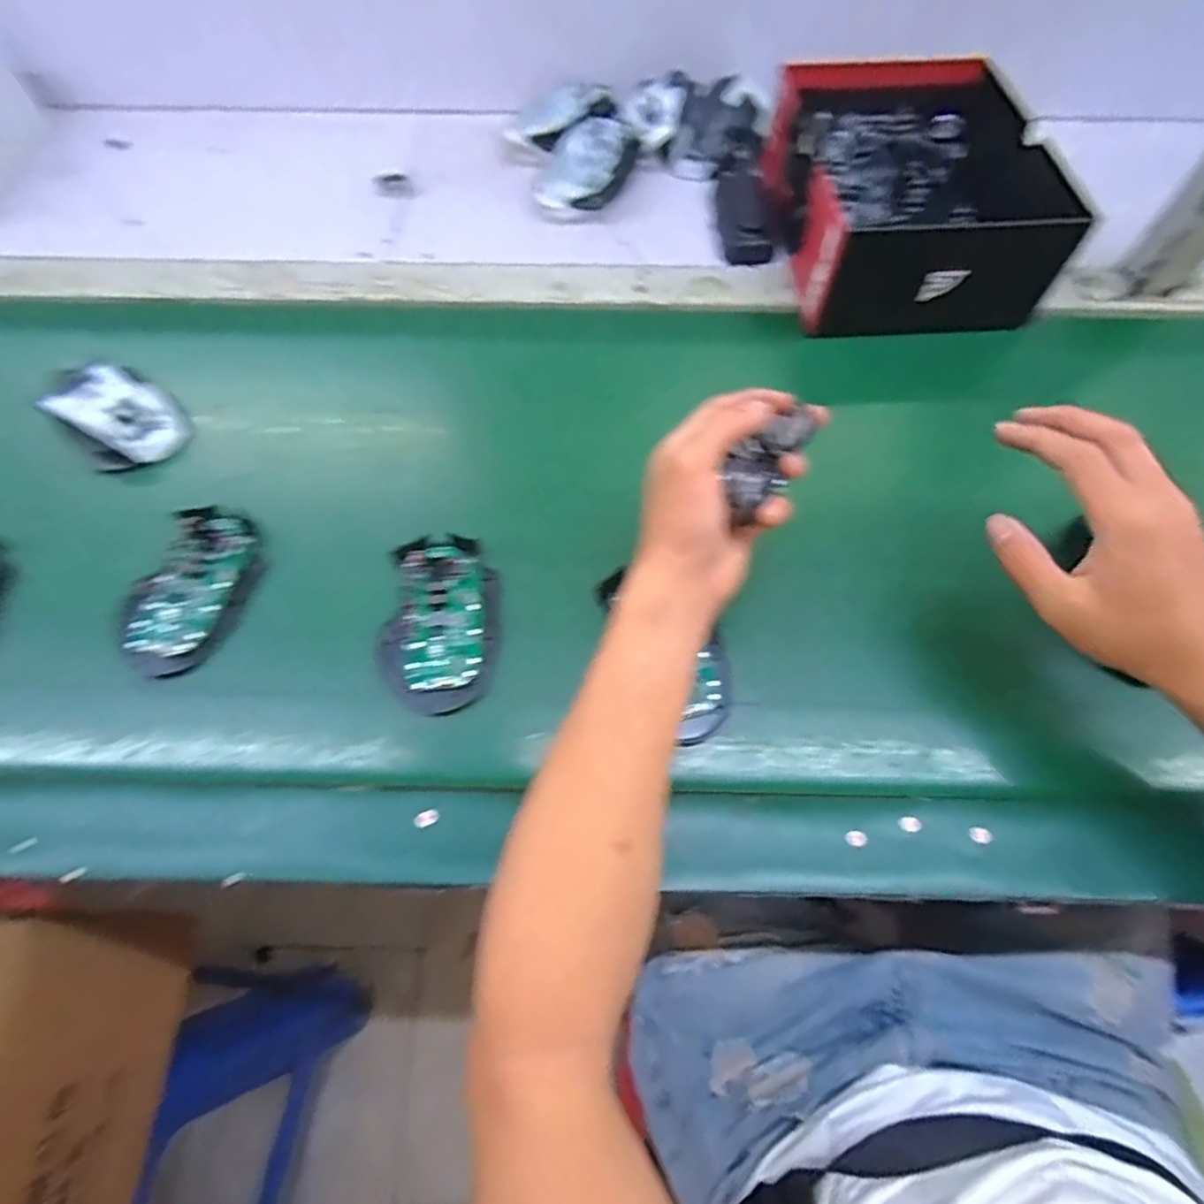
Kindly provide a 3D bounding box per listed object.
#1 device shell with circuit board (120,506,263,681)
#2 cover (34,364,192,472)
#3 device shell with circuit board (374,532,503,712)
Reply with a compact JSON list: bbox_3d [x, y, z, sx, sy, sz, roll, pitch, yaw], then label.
[{"bbox_3d":[-0.269,-0.008,0.411,0.063,0.026,0.113,18,66,10],"label":"device shell with circuit board"},{"bbox_3d":[-0.358,-0.141,0.461,0.075,0.037,0.078,-40,69,-16],"label":"cover"},{"bbox_3d":[-0.103,0.011,0.399,0.074,0.022,0.114,-3,64,-1],"label":"device shell with circuit board"}]

